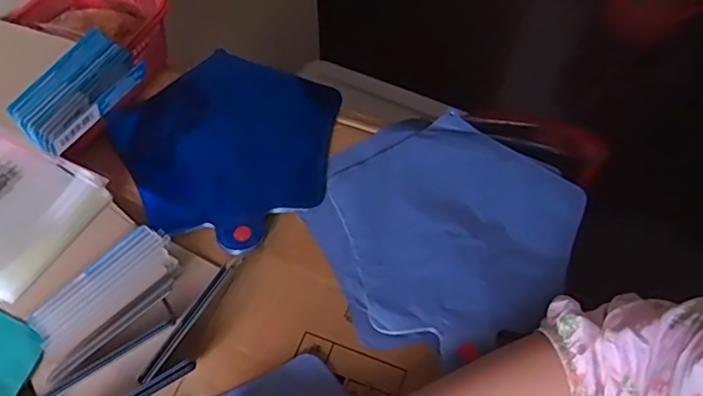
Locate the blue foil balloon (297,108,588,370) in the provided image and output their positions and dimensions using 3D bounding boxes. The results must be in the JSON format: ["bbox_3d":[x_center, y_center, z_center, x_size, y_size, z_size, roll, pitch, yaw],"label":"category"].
[{"bbox_3d":[0.095,0.019,0.541,0.247,0.014,0.236,-22,58,-14],"label":"blue foil balloon"}]

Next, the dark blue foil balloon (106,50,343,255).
[{"bbox_3d":[-0.126,-0.061,0.579,0.217,0.013,0.227,15,57,10],"label":"dark blue foil balloon"}]

